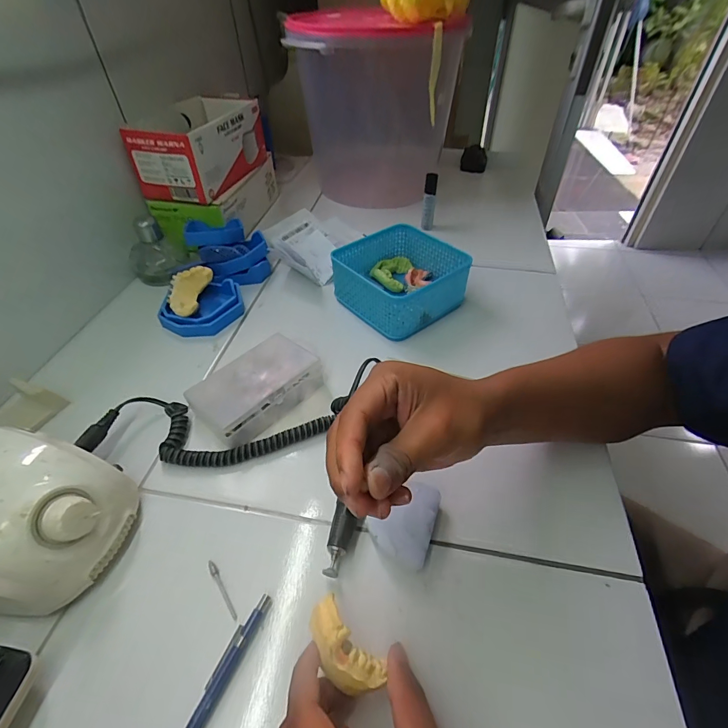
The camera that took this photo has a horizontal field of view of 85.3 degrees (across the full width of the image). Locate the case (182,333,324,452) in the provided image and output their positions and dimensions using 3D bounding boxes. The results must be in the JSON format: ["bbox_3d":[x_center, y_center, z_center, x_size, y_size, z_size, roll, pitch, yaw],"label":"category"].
[{"bbox_3d":[-0.102,0.021,0.389,0.119,0.038,0.071,-35,54,-29],"label":"case"}]

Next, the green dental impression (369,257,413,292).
[{"bbox_3d":[0.036,-0.125,0.531,0.047,0.019,0.067,13,47,14],"label":"green dental impression"}]

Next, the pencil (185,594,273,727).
[{"bbox_3d":[-0.097,0.207,0.233,0.011,0.010,0.135,19,48,19],"label":"pencil"}]

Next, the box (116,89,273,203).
[{"bbox_3d":[-0.236,-0.332,0.596,0.109,0.083,0.225,9,46,10],"label":"box"}]

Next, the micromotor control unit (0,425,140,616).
[{"bbox_3d":[-0.248,0.104,0.282,0.135,0.080,0.106,11,46,12],"label":"micromotor control unit"}]

